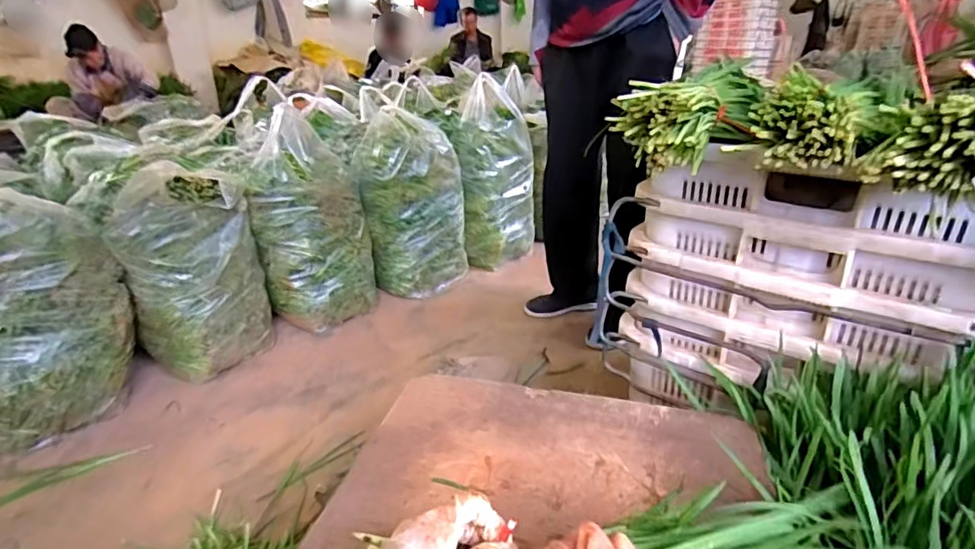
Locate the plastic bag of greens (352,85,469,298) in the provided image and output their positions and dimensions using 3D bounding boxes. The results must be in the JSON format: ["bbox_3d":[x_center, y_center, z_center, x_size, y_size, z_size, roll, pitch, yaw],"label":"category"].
[{"bbox_3d":[-0.235,-0.237,1.767,0.310,0.558,0.346,-1,25,-3],"label":"plastic bag of greens"}]

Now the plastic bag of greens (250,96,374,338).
[{"bbox_3d":[-0.501,-0.139,1.533,0.297,0.587,0.237,-8,26,-17],"label":"plastic bag of greens"}]

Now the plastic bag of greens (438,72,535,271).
[{"bbox_3d":[0.018,-0.346,1.899,0.304,0.623,0.252,-9,26,-20],"label":"plastic bag of greens"}]

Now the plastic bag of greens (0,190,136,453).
[{"bbox_3d":[-0.978,0.079,1.117,0.243,0.469,0.304,10,26,19],"label":"plastic bag of greens"}]

